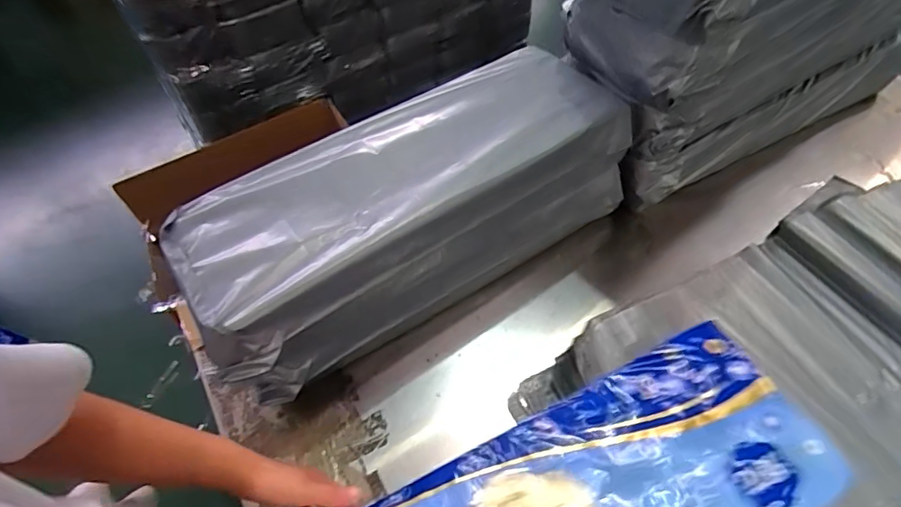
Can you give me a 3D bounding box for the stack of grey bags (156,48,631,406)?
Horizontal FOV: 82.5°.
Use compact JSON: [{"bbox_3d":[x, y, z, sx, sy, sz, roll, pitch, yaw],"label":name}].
[{"bbox_3d":[-0.047,-0.058,0.728,0.601,0.191,0.222,-31,56,-17],"label":"stack of grey bags"}]

